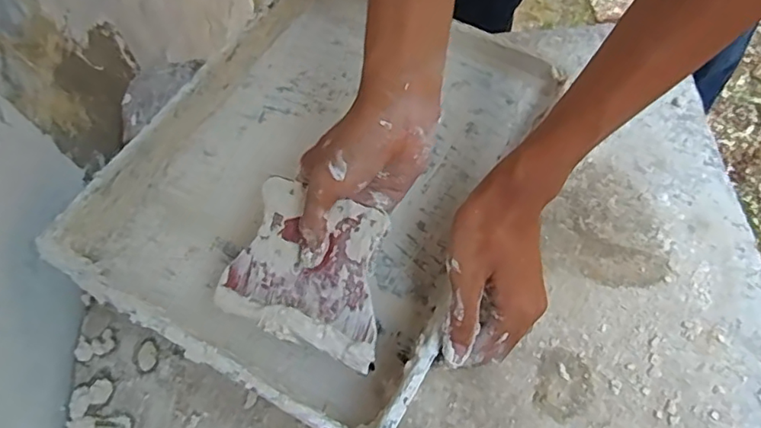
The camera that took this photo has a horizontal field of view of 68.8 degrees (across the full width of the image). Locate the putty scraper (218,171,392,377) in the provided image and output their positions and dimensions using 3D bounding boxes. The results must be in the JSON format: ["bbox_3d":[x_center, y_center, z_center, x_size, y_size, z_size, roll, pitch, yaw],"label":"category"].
[{"bbox_3d":[-0.049,0.036,0.376,0.118,0.010,0.100,20,97,15],"label":"putty scraper"}]

